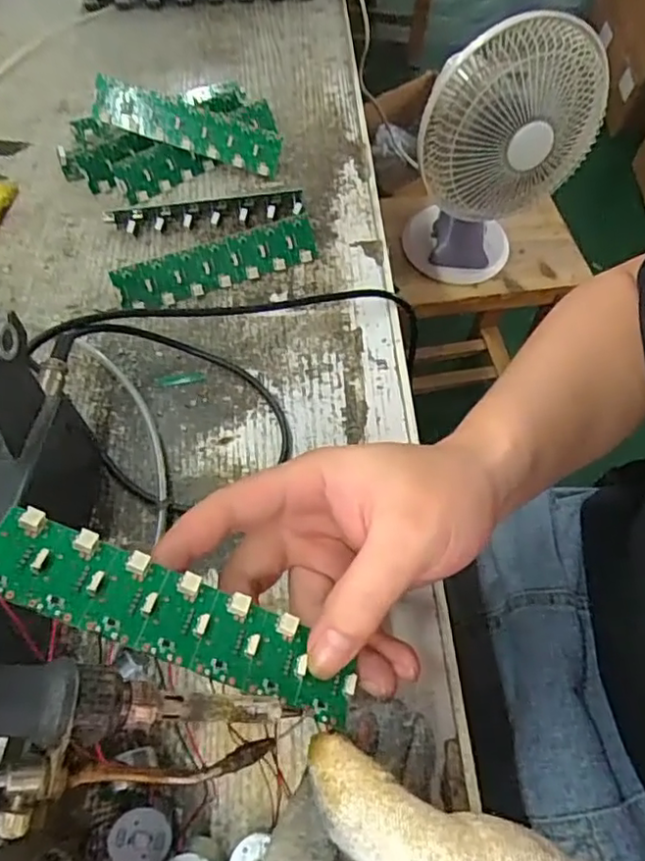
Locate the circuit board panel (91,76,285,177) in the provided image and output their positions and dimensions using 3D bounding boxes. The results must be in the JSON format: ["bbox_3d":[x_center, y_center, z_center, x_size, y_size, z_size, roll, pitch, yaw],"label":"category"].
[{"bbox_3d":[-0.100,-0.227,0.454,0.136,0.031,0.012,13,27,-12],"label":"circuit board panel"}]

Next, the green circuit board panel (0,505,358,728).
[{"bbox_3d":[-0.052,0.066,0.216,0.138,0.005,0.031,26,60,-7],"label":"green circuit board panel"}]

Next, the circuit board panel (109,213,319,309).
[{"bbox_3d":[-0.069,-0.111,0.407,0.135,0.031,0.005,-20,21,-11],"label":"circuit board panel"}]

